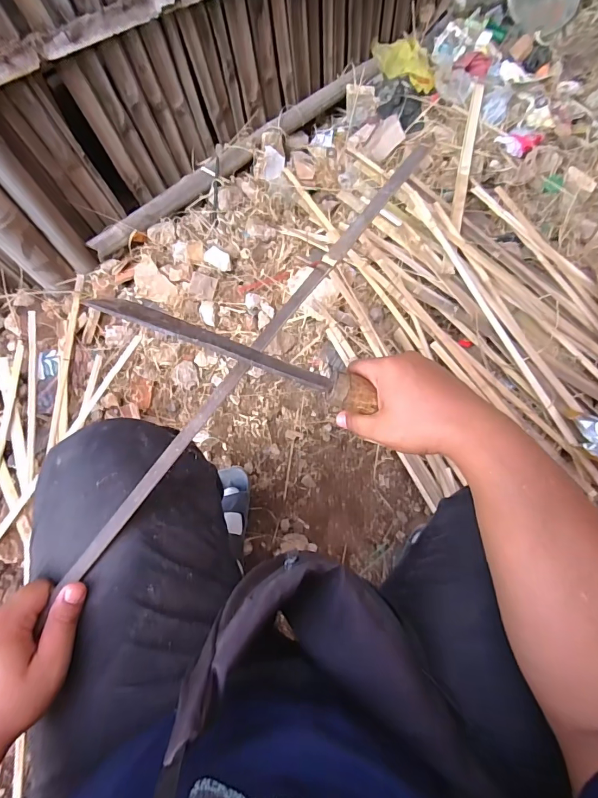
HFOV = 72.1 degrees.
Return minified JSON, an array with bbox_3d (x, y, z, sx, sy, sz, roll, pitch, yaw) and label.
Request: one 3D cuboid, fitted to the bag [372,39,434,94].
[{"bbox_3d":[0.270,-0.833,1.024,0.103,0.033,0.194,-26,74,-6],"label":"bag"}]

